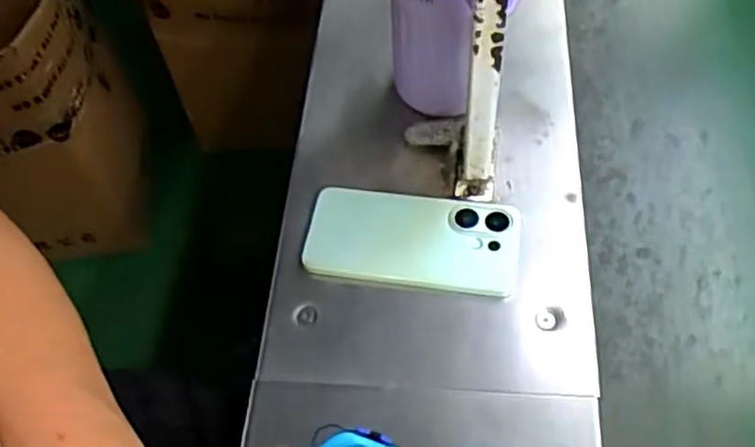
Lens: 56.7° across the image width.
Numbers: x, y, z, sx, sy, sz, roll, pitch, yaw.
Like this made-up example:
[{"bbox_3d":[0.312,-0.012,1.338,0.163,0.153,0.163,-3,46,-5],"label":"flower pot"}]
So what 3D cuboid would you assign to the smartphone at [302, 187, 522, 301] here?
[{"bbox_3d":[0.026,0.011,0.541,0.163,0.015,0.080,5,58,7],"label":"smartphone"}]

